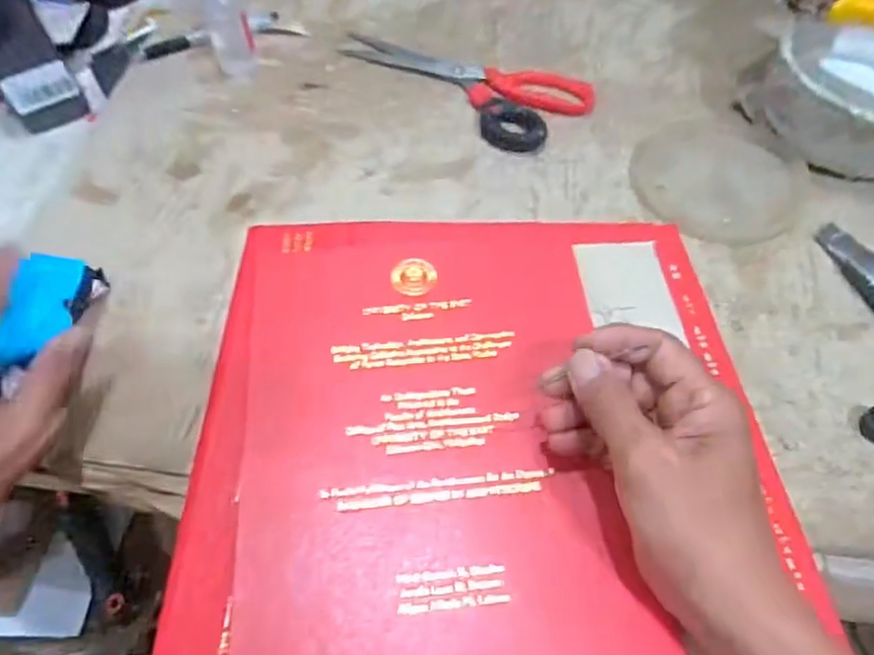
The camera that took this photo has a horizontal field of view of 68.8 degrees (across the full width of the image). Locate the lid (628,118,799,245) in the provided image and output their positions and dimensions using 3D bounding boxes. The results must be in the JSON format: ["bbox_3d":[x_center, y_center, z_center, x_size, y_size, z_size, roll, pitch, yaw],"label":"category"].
[{"bbox_3d":[0.210,-0.114,0.486,0.124,0.008,0.124,0,56,0],"label":"lid"}]

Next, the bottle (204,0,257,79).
[{"bbox_3d":[-0.180,-0.262,0.551,0.035,0.083,0.031,-20,58,-12],"label":"bottle"}]

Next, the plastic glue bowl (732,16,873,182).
[{"bbox_3d":[0.318,-0.179,0.481,0.141,0.078,0.164,1,56,1],"label":"plastic glue bowl"}]

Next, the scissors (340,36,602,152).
[{"bbox_3d":[0.020,-0.222,0.557,0.224,0.012,0.102,32,62,20],"label":"scissors"}]

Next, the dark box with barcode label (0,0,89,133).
[{"bbox_3d":[-0.339,-0.227,0.511,0.056,0.144,0.044,-30,61,-18],"label":"dark box with barcode label"}]

